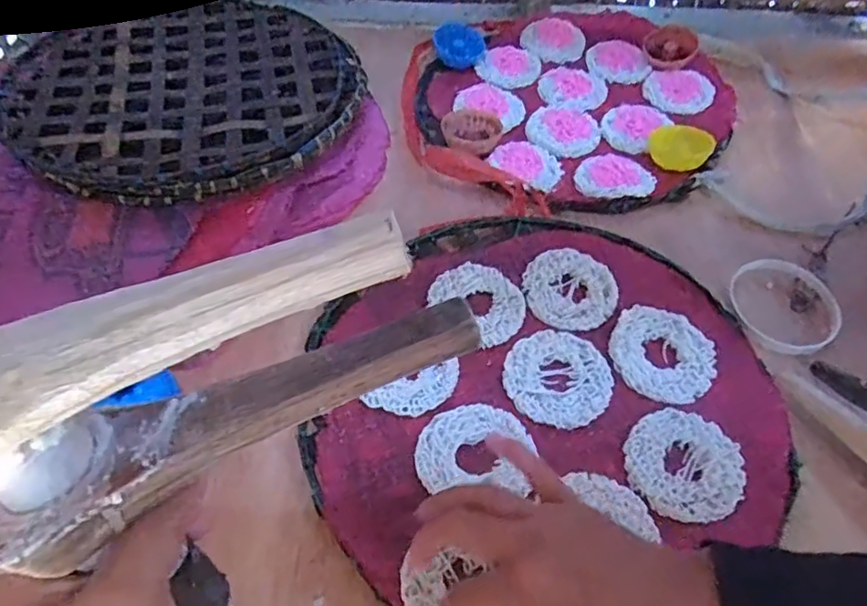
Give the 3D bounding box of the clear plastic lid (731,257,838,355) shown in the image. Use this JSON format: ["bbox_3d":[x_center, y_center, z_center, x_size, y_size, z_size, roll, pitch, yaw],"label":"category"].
[{"bbox_3d":[0.297,-0.001,0.517,0.095,0.010,0.092,-34,63,-26],"label":"clear plastic lid"}]

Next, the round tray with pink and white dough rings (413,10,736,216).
[{"bbox_3d":[0.157,-0.240,0.676,0.328,0.037,0.335,2,53,-3],"label":"round tray with pink and white dough rings"}]

